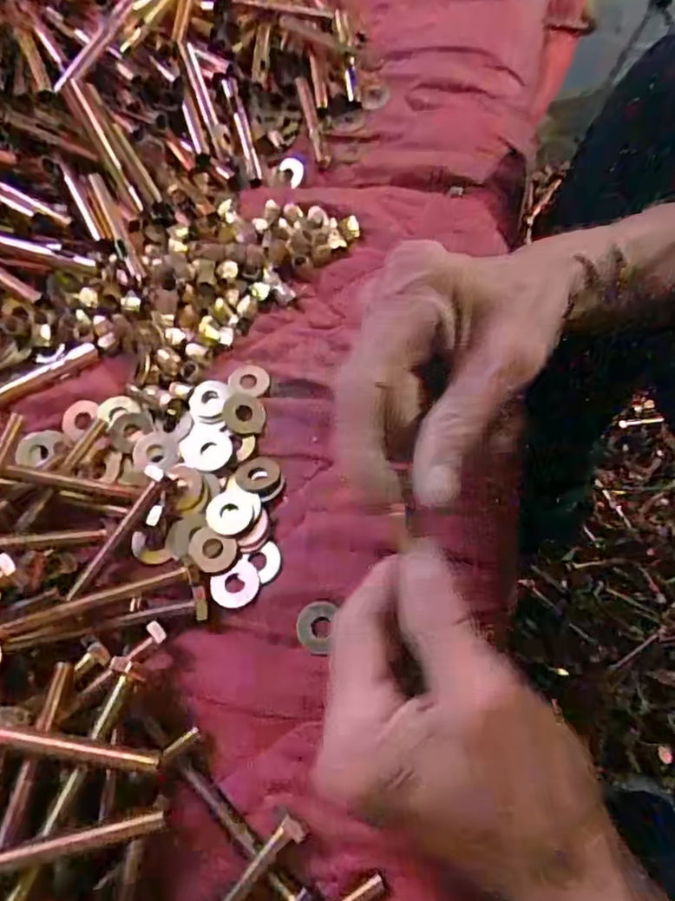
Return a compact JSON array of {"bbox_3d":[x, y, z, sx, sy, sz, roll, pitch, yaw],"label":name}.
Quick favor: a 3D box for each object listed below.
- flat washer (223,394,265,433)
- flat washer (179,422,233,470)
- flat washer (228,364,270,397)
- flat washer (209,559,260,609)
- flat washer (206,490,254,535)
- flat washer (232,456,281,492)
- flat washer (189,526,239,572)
[{"bbox_3d":[-0.054,-0.021,0.344,0.024,0.004,0.024,0,65,0],"label":"flat washer"},{"bbox_3d":[-0.074,-0.003,0.333,0.027,0.004,0.031,-33,70,-14],"label":"flat washer"},{"bbox_3d":[-0.053,-0.042,0.358,0.024,0.004,0.025,3,59,-5],"label":"flat washer"},{"bbox_3d":[-0.052,0.068,0.304,0.025,0.004,0.021,-31,69,-13],"label":"flat washer"},{"bbox_3d":[-0.057,0.033,0.318,0.024,0.005,0.023,0,65,0],"label":"flat washer"},{"bbox_3d":[-0.044,0.013,0.331,0.024,0.004,0.023,-39,61,-20],"label":"flat washer"},{"bbox_3d":[-0.065,0.052,0.309,0.024,0.004,0.021,16,66,7],"label":"flat washer"}]

